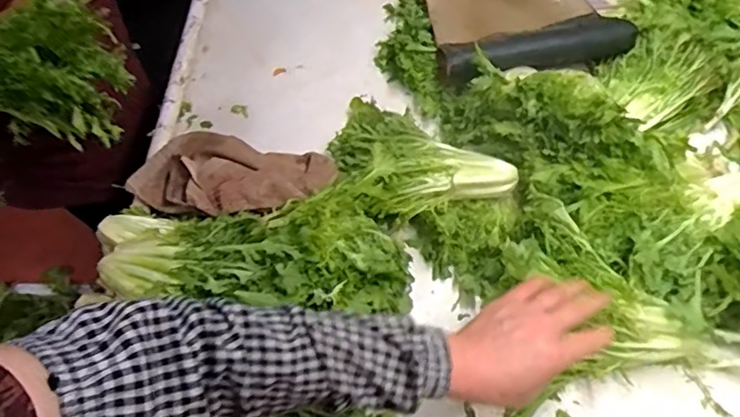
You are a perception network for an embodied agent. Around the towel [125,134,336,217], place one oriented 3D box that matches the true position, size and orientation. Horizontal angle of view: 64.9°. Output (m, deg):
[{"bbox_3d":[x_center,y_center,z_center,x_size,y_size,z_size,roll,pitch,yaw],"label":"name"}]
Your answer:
[{"bbox_3d":[-0.170,-0.039,0.745,0.247,0.061,0.139,13,58,9],"label":"towel"}]

